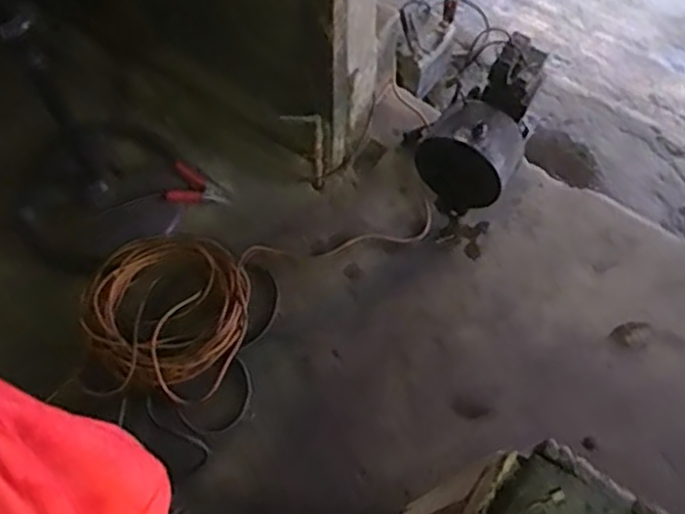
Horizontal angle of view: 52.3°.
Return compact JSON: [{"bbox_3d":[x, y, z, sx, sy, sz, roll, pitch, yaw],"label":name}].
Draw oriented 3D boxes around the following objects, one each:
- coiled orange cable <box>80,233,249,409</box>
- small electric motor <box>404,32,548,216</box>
[{"bbox_3d":[-0.394,0.129,1.573,0.352,0.080,0.390,2,65,0],"label":"coiled orange cable"},{"bbox_3d":[0.308,-0.307,1.685,0.277,0.340,0.310,15,65,6],"label":"small electric motor"}]

